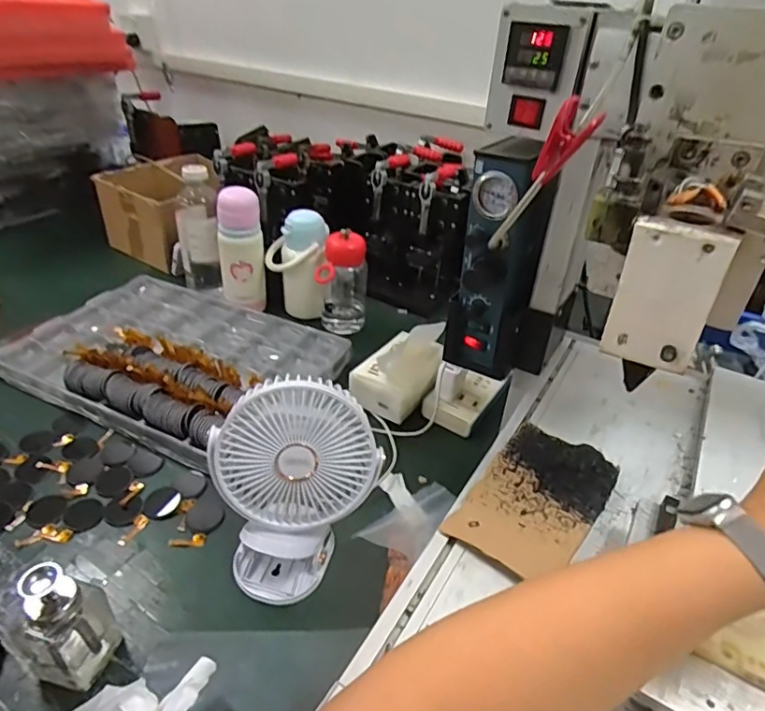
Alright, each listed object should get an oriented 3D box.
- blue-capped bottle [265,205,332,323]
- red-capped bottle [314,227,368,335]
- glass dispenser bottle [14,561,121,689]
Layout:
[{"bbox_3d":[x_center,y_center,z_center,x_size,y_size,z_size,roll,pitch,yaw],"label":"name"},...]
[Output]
[{"bbox_3d":[-0.140,-0.147,0.885,0.102,0.168,0.081,-6,36,-12],"label":"blue-capped bottle"},{"bbox_3d":[-0.065,-0.113,0.879,0.079,0.179,0.063,1,35,-5],"label":"red-capped bottle"},{"bbox_3d":[-0.261,0.216,0.430,0.056,0.122,0.062,17,38,19],"label":"glass dispenser bottle"}]

